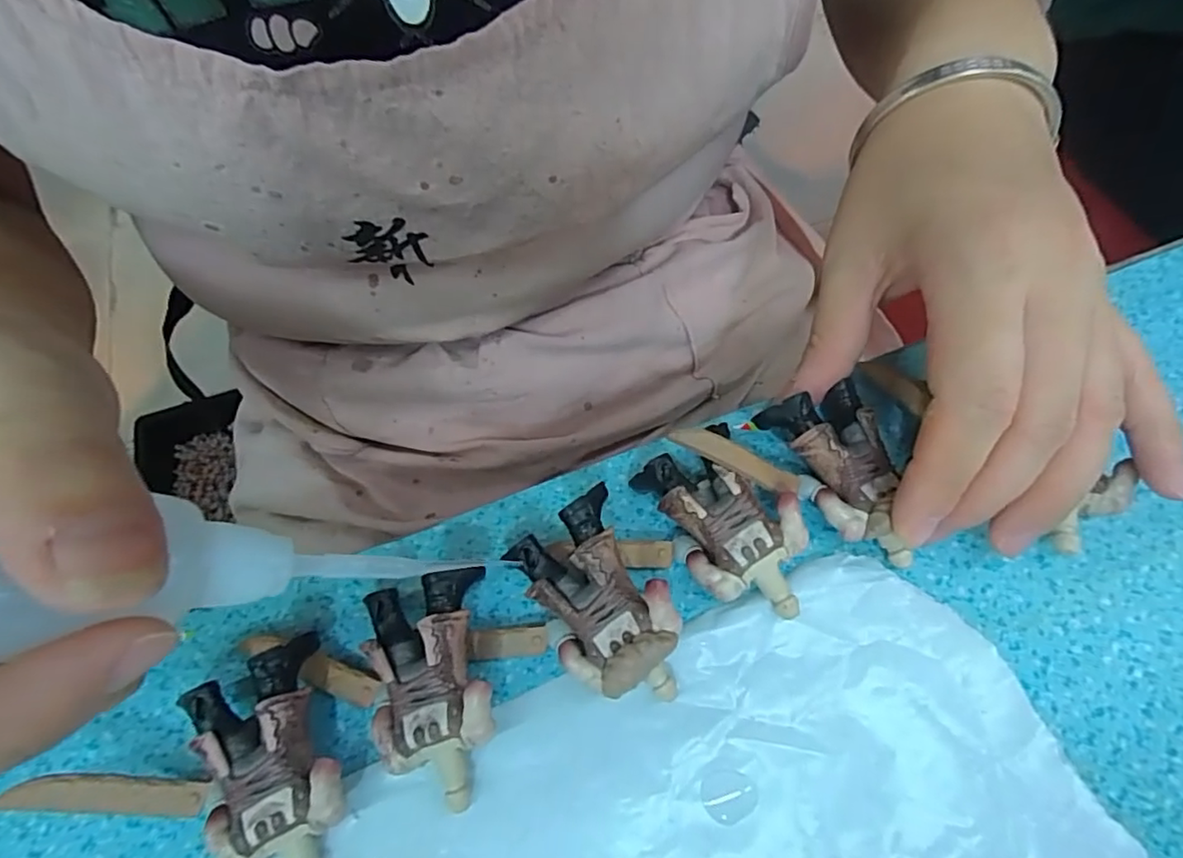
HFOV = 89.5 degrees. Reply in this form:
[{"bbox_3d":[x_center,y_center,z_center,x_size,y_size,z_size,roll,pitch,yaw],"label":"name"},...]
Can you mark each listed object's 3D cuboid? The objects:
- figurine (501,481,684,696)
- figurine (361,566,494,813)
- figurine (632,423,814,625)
[{"bbox_3d":[0.003,0.051,0.172,0.033,0.026,0.054,-30,63,-12],"label":"figurine"},{"bbox_3d":[-0.043,0.071,0.165,0.033,0.024,0.056,-10,61,-1],"label":"figurine"},{"bbox_3d":[0.042,0.030,0.183,0.034,0.022,0.057,-25,62,-9],"label":"figurine"}]

